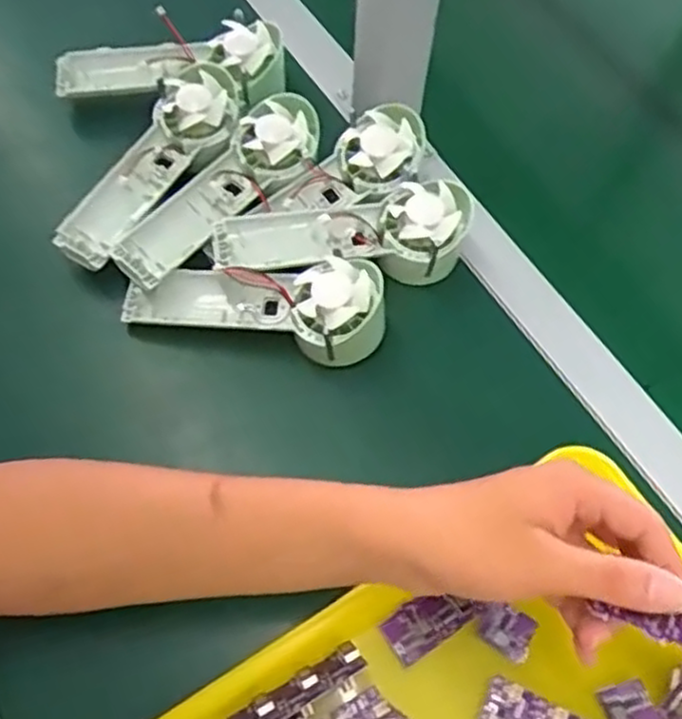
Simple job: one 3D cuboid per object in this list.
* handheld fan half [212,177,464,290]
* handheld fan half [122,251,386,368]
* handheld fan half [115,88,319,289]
[{"bbox_3d":[0.002,-0.082,0.517,0.169,0.049,0.059,-10,65,-6],"label":"handheld fan half"},{"bbox_3d":[-0.055,-0.037,0.510,0.179,0.051,0.064,4,63,15],"label":"handheld fan half"},{"bbox_3d":[-0.087,-0.123,0.531,0.178,0.042,0.065,-42,71,-1],"label":"handheld fan half"}]

